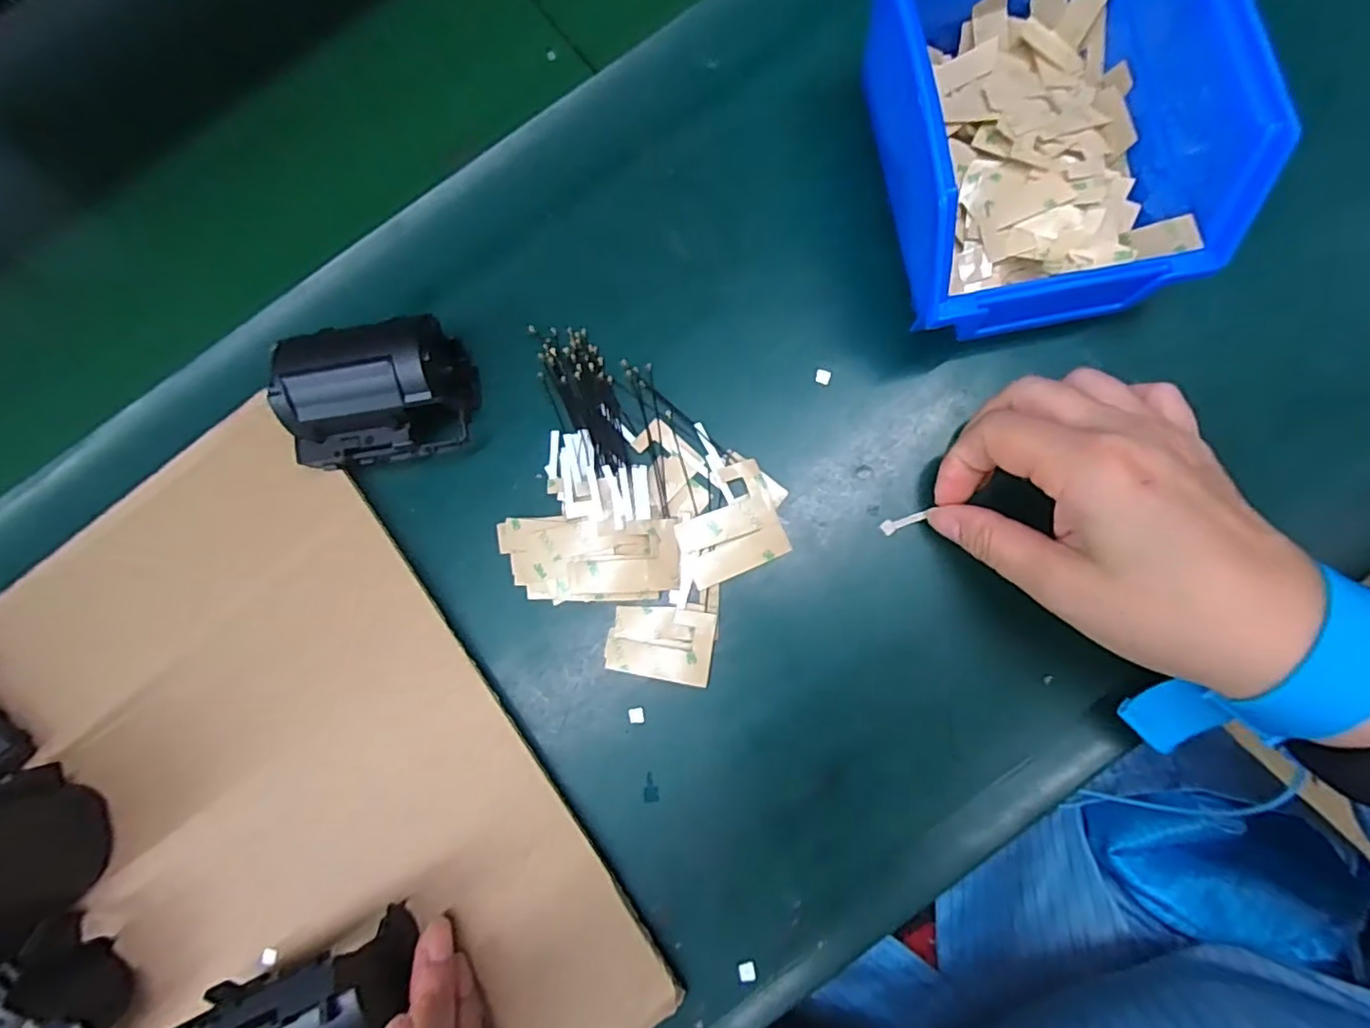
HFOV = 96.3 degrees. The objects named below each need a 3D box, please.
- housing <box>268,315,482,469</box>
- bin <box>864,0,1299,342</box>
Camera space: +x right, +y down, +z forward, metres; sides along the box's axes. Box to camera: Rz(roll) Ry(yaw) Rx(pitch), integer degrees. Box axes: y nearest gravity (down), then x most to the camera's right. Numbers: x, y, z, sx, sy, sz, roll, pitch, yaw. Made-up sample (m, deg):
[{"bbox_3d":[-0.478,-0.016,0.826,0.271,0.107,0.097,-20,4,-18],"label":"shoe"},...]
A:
[{"bbox_3d":[-0.127,-0.048,0.251,0.071,0.040,0.052,-12,82,3],"label":"housing"},{"bbox_3d":[0.125,-0.156,0.232,0.116,0.071,0.165,-10,82,3],"label":"bin"}]

